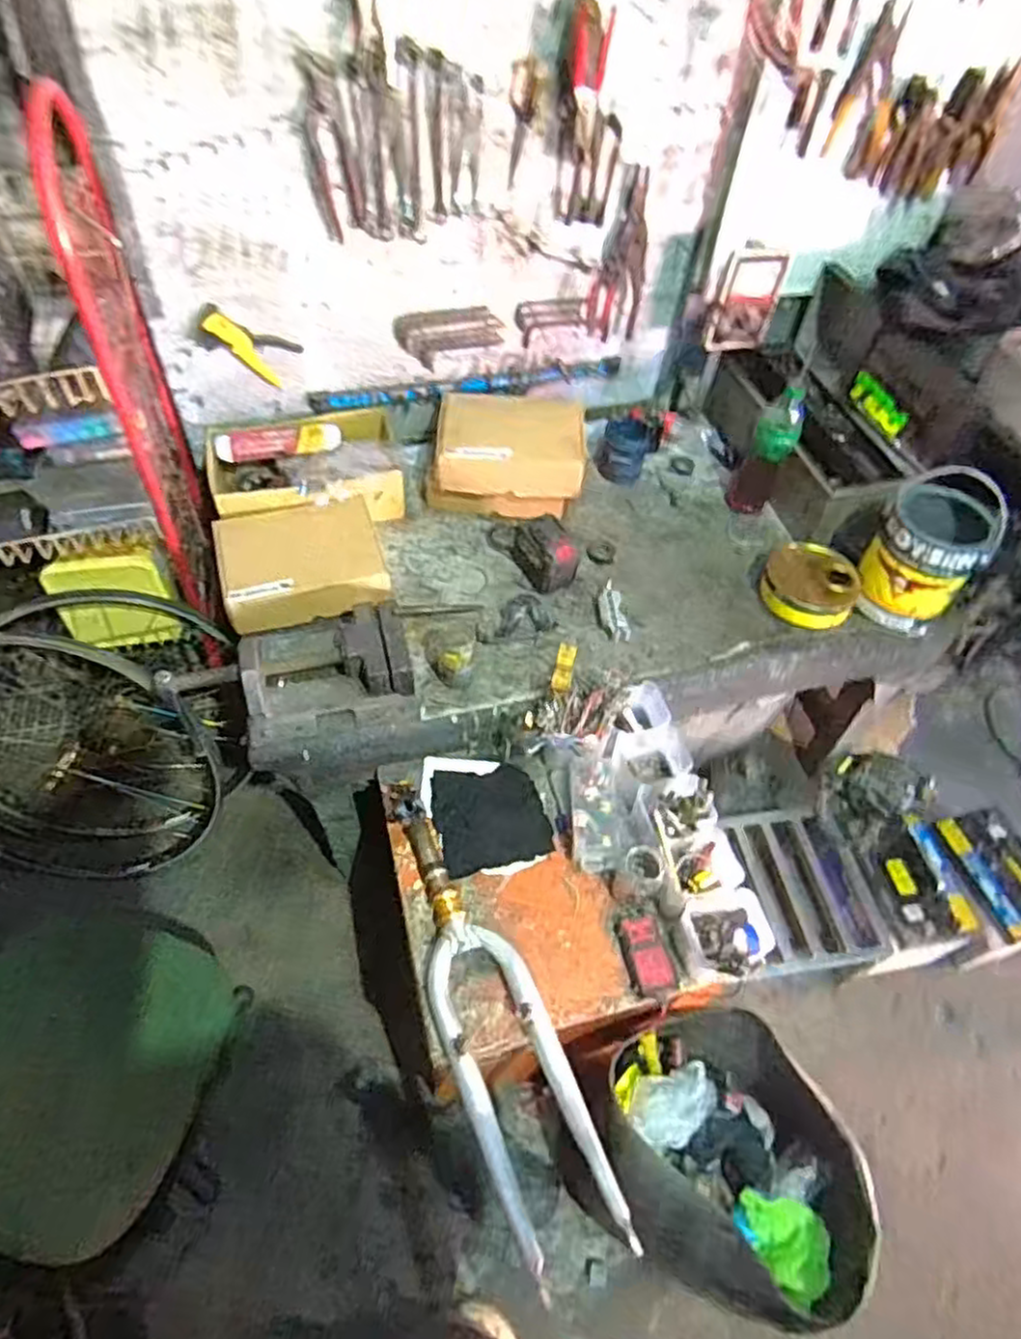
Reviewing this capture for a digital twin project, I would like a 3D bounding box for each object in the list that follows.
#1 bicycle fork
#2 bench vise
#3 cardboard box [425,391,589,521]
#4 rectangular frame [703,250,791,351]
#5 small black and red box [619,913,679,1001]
[{"bbox_3d":[-0.043,0.419,0.954,0.125,0.089,0.604,-17,57,-17],"label":"bicycle fork"},{"bbox_3d":[-0.258,0.041,1.148,0.292,0.188,0.170,-12,55,-13],"label":"bench vise"},{"bbox_3d":[-0.003,-0.395,1.376,0.277,0.171,0.164,7,53,1],"label":"cardboard box"},{"bbox_3d":[0.441,-0.687,1.374,0.121,0.181,0.022,-10,55,-12],"label":"rectangular frame"},{"bbox_3d":[0.191,0.397,1.018,0.055,0.019,0.108,-7,54,-10],"label":"small black and red box"}]

